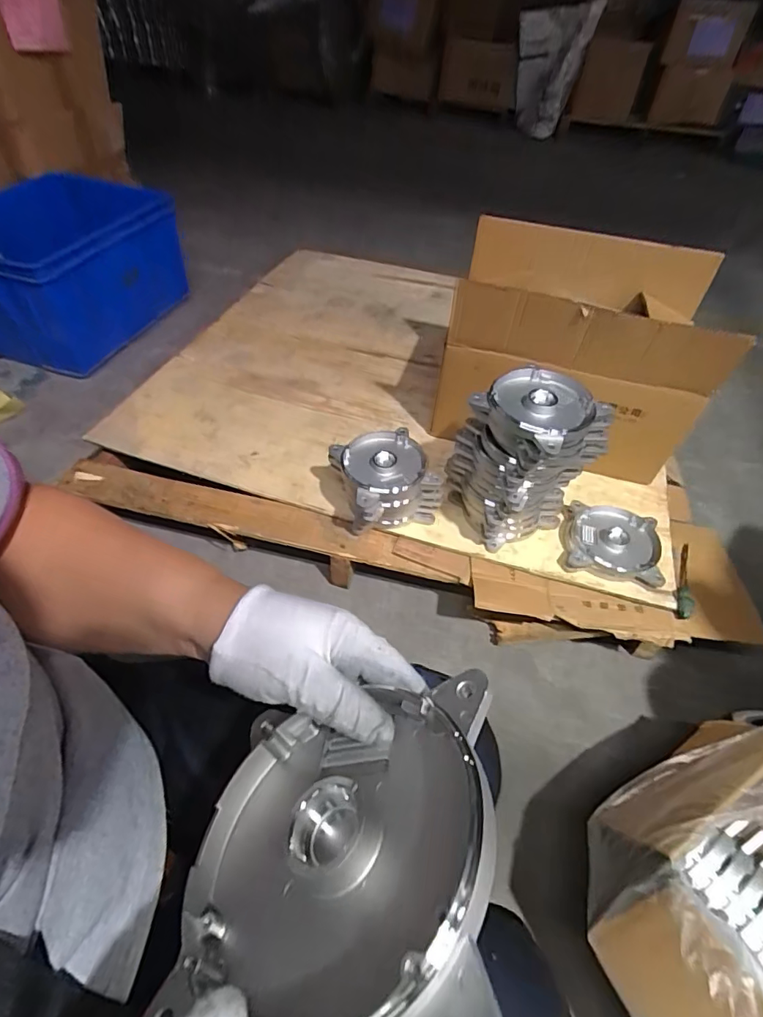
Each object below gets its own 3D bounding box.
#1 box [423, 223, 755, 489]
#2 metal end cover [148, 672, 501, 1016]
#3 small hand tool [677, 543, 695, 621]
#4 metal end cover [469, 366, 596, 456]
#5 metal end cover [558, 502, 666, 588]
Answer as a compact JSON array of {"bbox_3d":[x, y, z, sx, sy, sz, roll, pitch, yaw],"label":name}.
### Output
[{"bbox_3d":[0.340,-0.283,0.912,0.418,0.316,0.279,15,50,10],"label":"box"},{"bbox_3d":[-0.017,0.149,0.219,0.137,0.031,0.135,-17,27,20],"label":"metal end cover"},{"bbox_3d":[0.476,0.109,0.777,0.025,0.027,0.142,21,51,15],"label":"small hand tool"},{"bbox_3d":[0.216,-0.145,0.662,0.145,0.030,0.131,-35,59,-29],"label":"metal end cover"},{"bbox_3d":[0.368,0.059,0.803,0.142,0.042,0.130,16,50,11],"label":"metal end cover"}]

